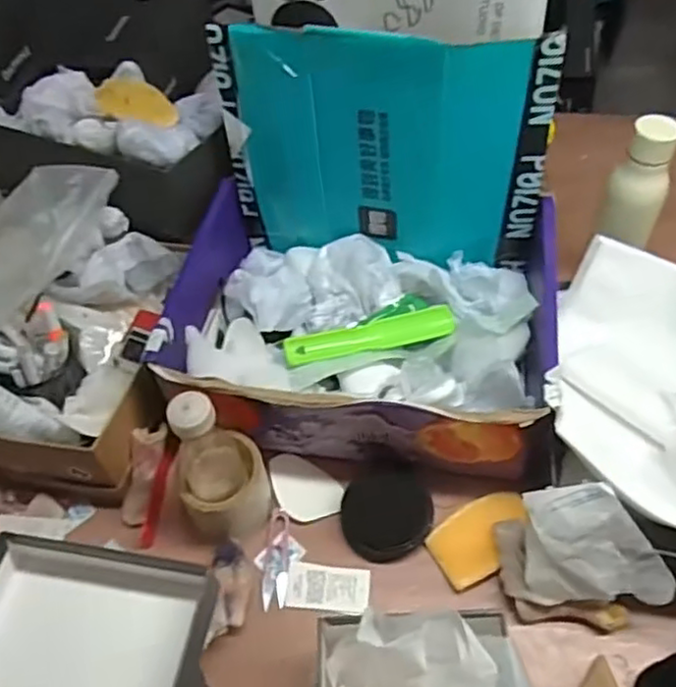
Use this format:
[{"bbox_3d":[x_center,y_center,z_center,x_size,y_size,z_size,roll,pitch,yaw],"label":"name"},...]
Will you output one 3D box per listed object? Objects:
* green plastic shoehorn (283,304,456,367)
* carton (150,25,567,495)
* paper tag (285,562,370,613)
[{"bbox_3d":[0.036,-0.010,0.768,0.189,0.021,0.036,-11,52,-4],"label":"green plastic shoehorn"},{"bbox_3d":[0.024,-0.093,0.704,0.392,0.308,0.316,6,53,10],"label":"carton"},{"bbox_3d":[-0.009,0.243,0.680,0.080,0.005,0.043,2,56,7],"label":"paper tag"}]

